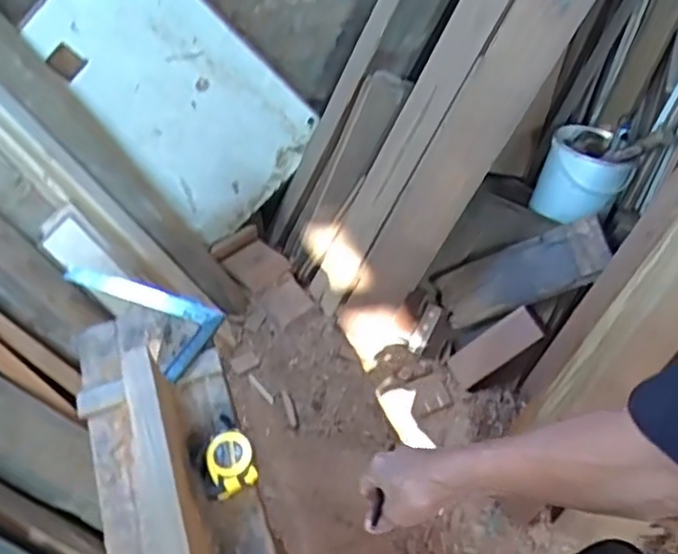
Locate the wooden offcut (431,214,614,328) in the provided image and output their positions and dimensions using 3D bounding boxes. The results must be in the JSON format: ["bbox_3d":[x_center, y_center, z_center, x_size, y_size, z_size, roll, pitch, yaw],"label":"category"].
[{"bbox_3d":[0.397,-0.006,1.510,0.378,0.046,0.133,-23,78,32],"label":"wooden offcut"}]

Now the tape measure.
[{"bbox_3d":[-0.141,0.230,0.857,0.068,0.045,0.081,-21,55,-14],"label":"tape measure"}]

